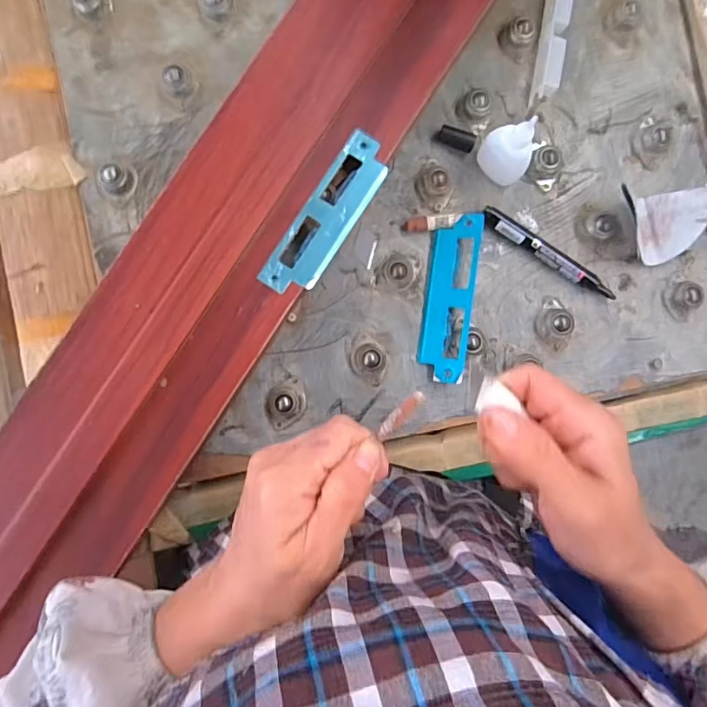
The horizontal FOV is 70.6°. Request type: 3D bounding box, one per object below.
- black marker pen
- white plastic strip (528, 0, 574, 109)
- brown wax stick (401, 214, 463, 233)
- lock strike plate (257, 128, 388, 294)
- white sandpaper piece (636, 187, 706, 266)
[{"bbox_3d":[0.169,-0.085,0.434,0.132,0.015,0.017,32,86,-2],"label":"black marker pen"},{"bbox_3d":[0.177,-0.283,0.441,0.020,0.018,0.125,10,87,-3],"label":"white plastic strip"},{"bbox_3d":[0.067,-0.112,0.429,0.047,0.014,0.014,-6,88,-4],"label":"brown wax stick"},{"bbox_3d":[-0.019,-0.107,0.393,0.040,0.007,0.141,33,86,-2],"label":"lock strike plate"},{"bbox_3d":[0.281,-0.111,0.435,0.057,0.005,0.059,-2,91,24],"label":"white sandpaper piece"}]

